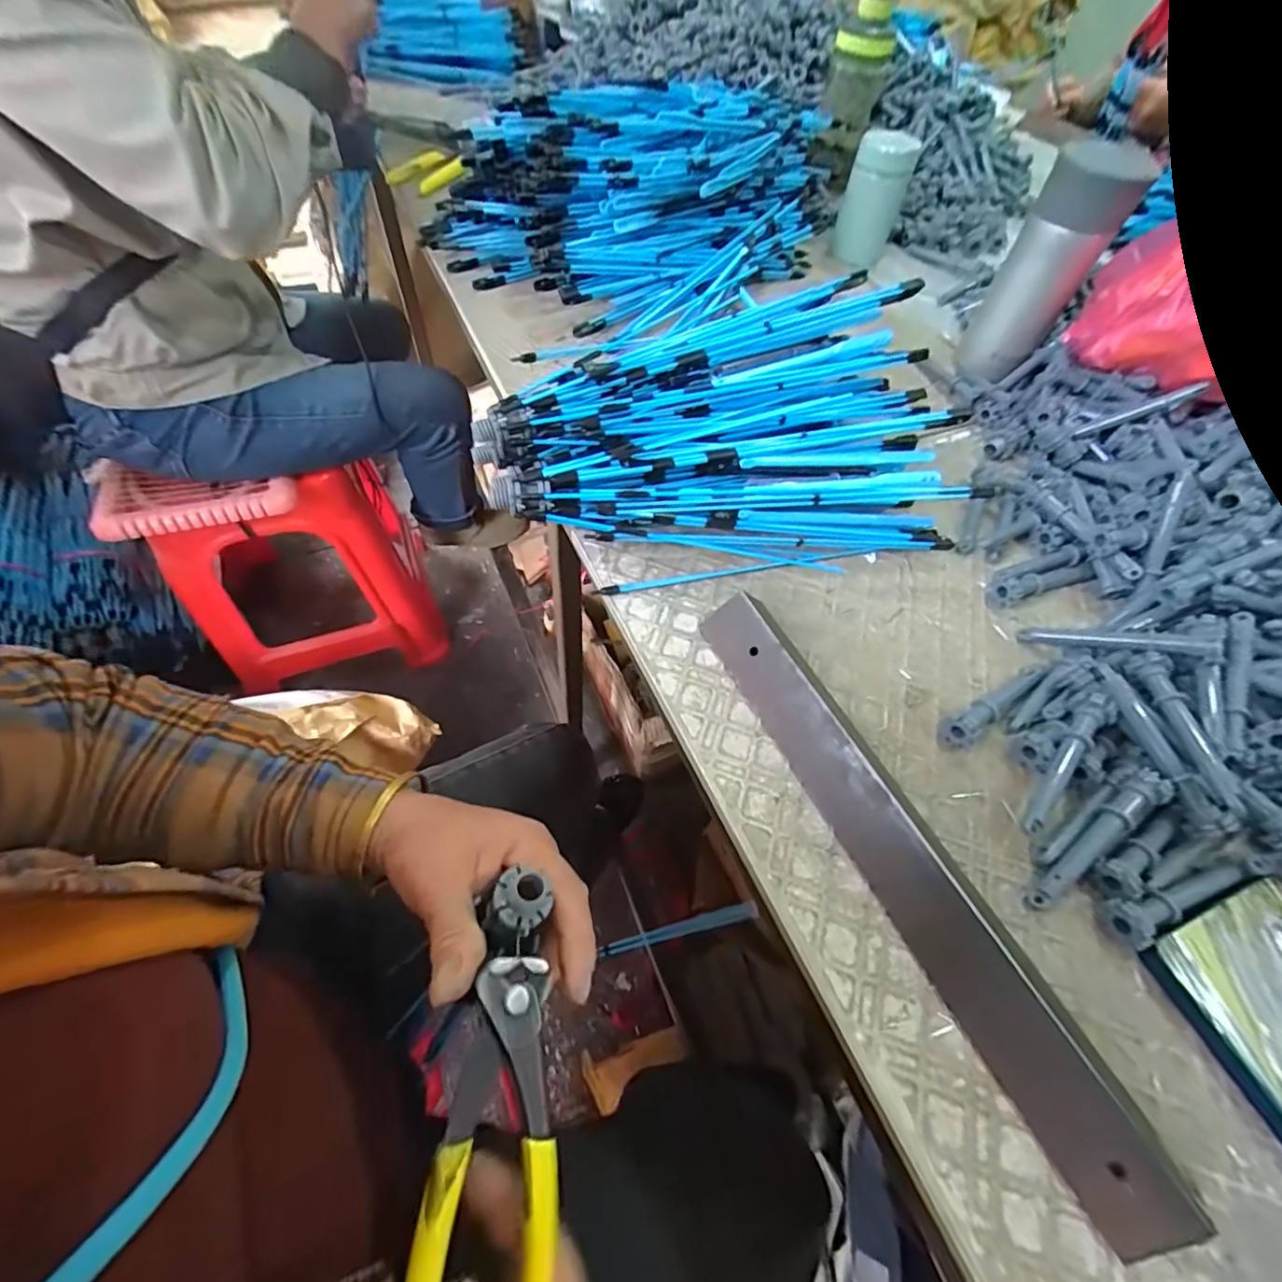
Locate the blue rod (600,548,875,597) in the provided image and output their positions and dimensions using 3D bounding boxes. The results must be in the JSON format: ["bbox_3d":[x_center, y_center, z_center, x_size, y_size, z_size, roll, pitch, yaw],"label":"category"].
[{"bbox_3d":[0.068,-0.049,0.386,0.197,0.006,0.008,-10,58,-11],"label":"blue rod"}]

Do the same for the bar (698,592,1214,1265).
[{"bbox_3d":[0.131,0.097,0.280,0.048,0.029,0.308,-21,61,-18],"label":"bar"}]

